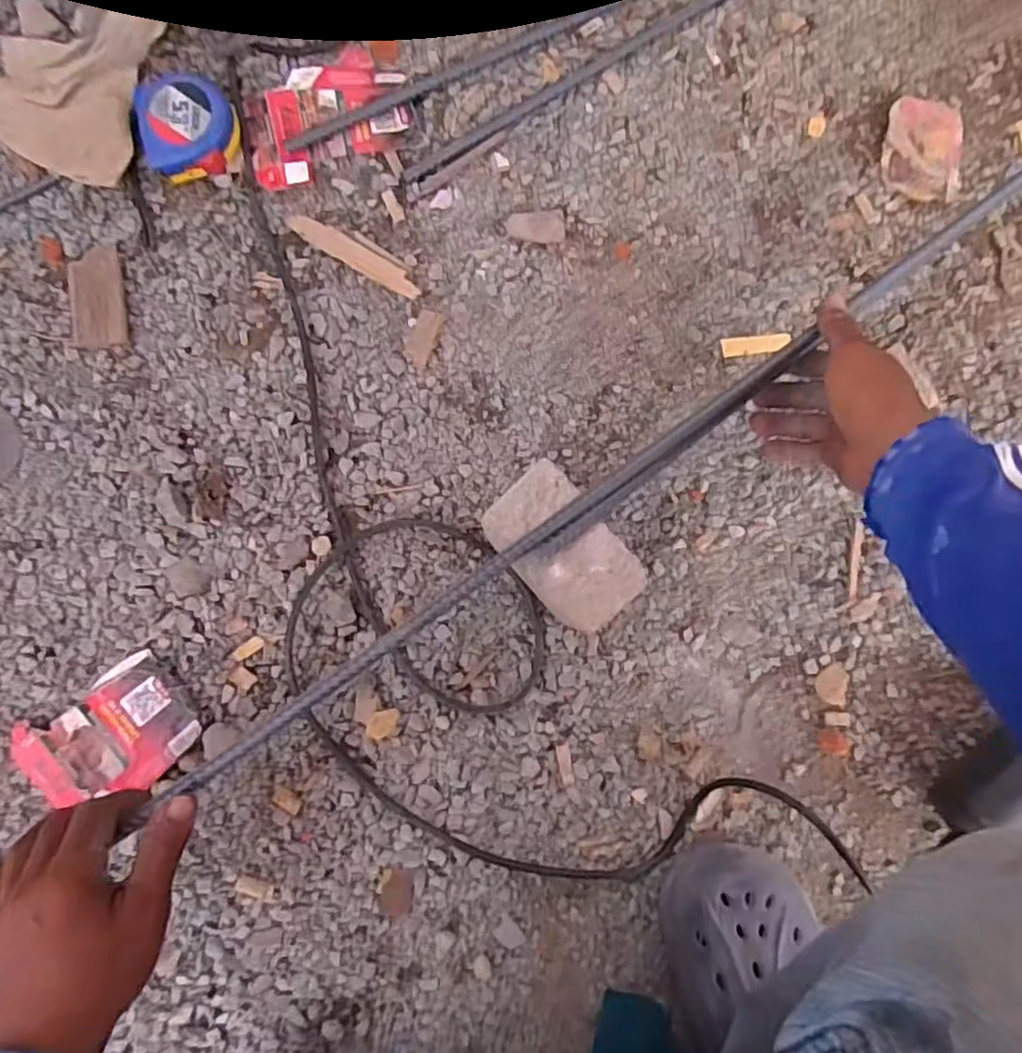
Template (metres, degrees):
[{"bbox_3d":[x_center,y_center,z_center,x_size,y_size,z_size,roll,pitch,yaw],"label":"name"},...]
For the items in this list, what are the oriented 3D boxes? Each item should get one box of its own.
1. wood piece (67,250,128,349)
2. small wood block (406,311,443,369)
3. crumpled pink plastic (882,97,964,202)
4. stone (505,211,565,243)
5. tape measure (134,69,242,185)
[{"bbox_3d":[-0.306,-0.169,0.506,0.039,0.005,0.075,-6,86,-4],"label":"wood piece"},{"bbox_3d":[-0.068,-0.147,0.531,0.018,0.004,0.044,18,85,-2],"label":"small wood block"},{"bbox_3d":[0.356,-0.327,0.590,0.069,0.011,0.089,8,85,-3],"label":"crumpled pink plastic"},{"bbox_3d":[0.021,-0.241,0.550,0.047,0.004,0.026,-5,86,-4],"label":"stone"},{"bbox_3d":[-0.244,-0.302,0.514,0.069,0.031,0.071,-12,87,-5],"label":"tape measure"}]

